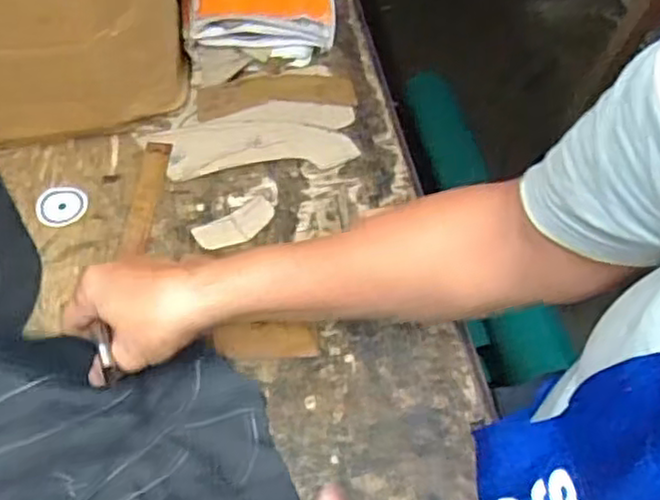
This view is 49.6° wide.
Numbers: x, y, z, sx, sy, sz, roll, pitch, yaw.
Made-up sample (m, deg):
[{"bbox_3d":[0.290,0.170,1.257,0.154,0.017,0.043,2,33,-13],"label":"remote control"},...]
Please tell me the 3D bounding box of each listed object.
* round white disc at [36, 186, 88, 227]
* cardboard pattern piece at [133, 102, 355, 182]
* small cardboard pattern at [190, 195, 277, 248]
[{"bbox_3d":[-0.220,-0.037,0.584,0.039,0.005,0.040,-3,54,4],"label":"round white disc"},{"bbox_3d":[-0.068,-0.097,0.623,0.177,0.008,0.078,-5,57,-3],"label":"cardboard pattern piece"},{"bbox_3d":[-0.073,-0.021,0.566,0.066,0.004,0.030,-30,57,-15],"label":"small cardboard pattern"}]

